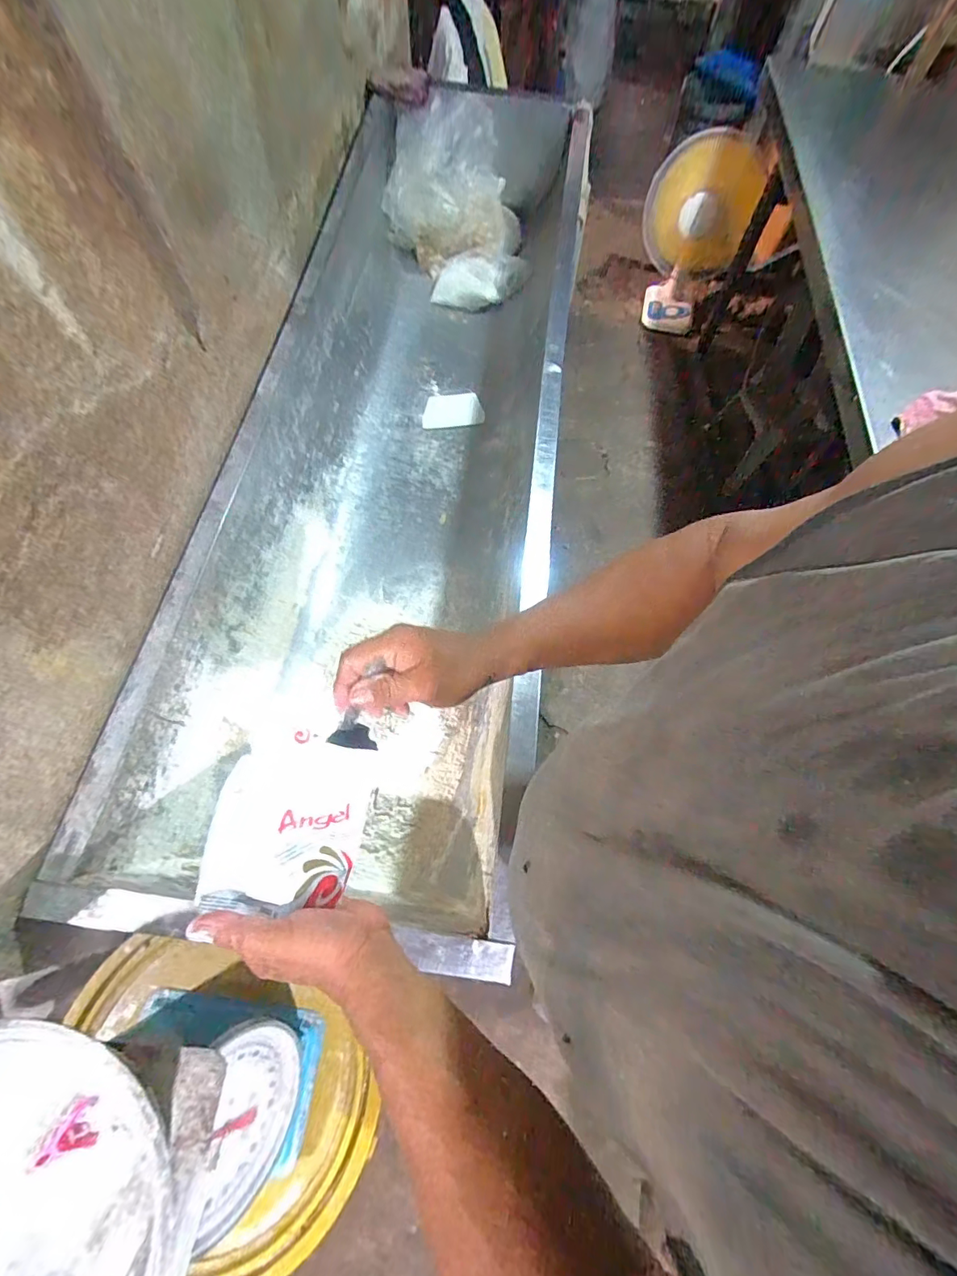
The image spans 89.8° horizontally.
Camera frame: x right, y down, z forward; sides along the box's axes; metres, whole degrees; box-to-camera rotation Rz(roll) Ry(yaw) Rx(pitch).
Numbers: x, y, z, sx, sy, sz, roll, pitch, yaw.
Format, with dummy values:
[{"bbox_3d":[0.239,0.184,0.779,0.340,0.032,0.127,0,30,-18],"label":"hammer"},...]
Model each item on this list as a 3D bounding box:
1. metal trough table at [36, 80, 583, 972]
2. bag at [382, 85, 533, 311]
[{"bbox_3d":[-0.144,-0.366,0.931,0.538,0.375,1.646,7,67,1],"label":"metal trough table"},{"bbox_3d":[-0.046,-1.041,1.183,0.361,0.333,0.197,-4,67,-4],"label":"bag"}]

